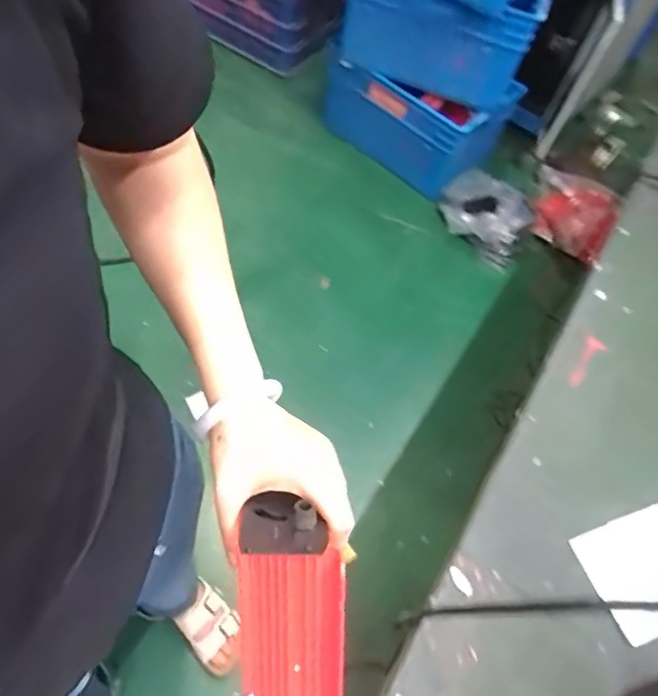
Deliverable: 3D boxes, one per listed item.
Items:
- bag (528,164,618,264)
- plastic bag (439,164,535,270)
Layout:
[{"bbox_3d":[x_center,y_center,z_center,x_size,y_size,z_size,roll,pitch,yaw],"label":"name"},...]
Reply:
[{"bbox_3d":[0.760,-0.418,1.774,0.256,0.222,0.090,27,24,16],"label":"bag"},{"bbox_3d":[0.501,-0.425,1.803,0.299,0.141,0.195,32,58,12],"label":"plastic bag"}]

